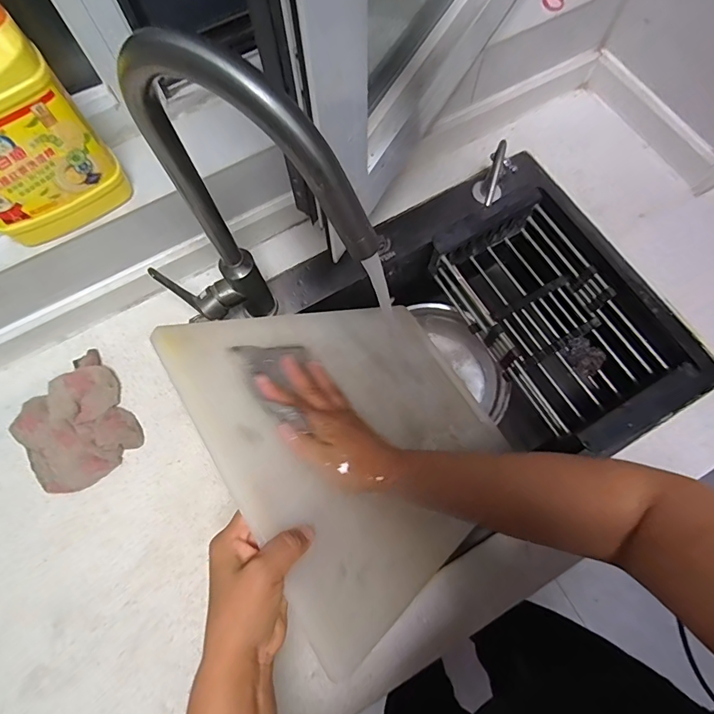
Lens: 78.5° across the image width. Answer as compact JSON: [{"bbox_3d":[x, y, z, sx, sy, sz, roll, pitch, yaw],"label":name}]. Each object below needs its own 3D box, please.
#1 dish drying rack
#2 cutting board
[{"bbox_3d":[0.287,-0.058,0.660,0.196,0.089,0.364,-29,73,-7],"label":"dish drying rack"},{"bbox_3d":[0.034,0.069,0.518,0.019,0.438,0.308,-44,73,32],"label":"cutting board"}]

